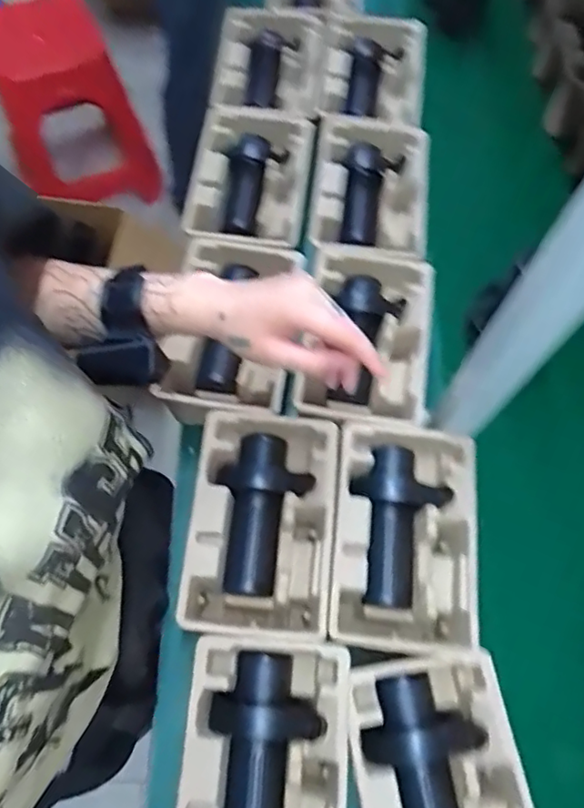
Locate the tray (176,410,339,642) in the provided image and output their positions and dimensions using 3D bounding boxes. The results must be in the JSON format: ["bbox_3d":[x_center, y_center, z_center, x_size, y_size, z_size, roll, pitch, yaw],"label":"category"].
[{"bbox_3d":[-0.032,0.135,0.629,0.147,0.099,0.229,5,65,2],"label":"tray"}]

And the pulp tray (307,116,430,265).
[{"bbox_3d":[0.105,-0.288,0.782,0.156,0.049,0.231,4,65,2],"label":"pulp tray"}]

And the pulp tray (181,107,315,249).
[{"bbox_3d":[-0.058,-0.305,0.784,0.155,0.043,0.237,6,65,2],"label":"pulp tray"}]

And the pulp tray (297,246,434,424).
[{"bbox_3d":[0.093,-0.079,0.698,0.155,0.045,0.238,9,65,3],"label":"pulp tray"}]

